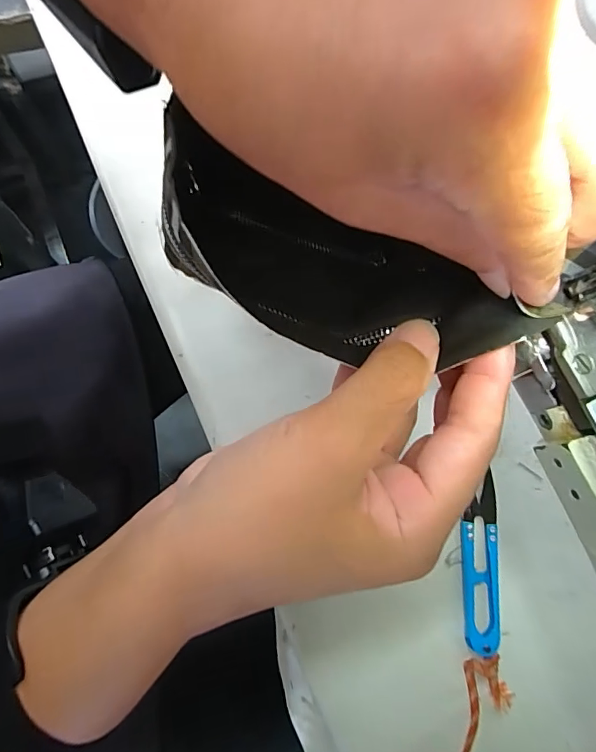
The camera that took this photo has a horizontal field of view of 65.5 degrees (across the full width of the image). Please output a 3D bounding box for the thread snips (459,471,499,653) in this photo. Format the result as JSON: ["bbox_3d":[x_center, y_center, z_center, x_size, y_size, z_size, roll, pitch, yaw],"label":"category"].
[{"bbox_3d":[0.106,0.106,0.267,0.022,0.010,0.097,6,76,-2],"label":"thread snips"}]

